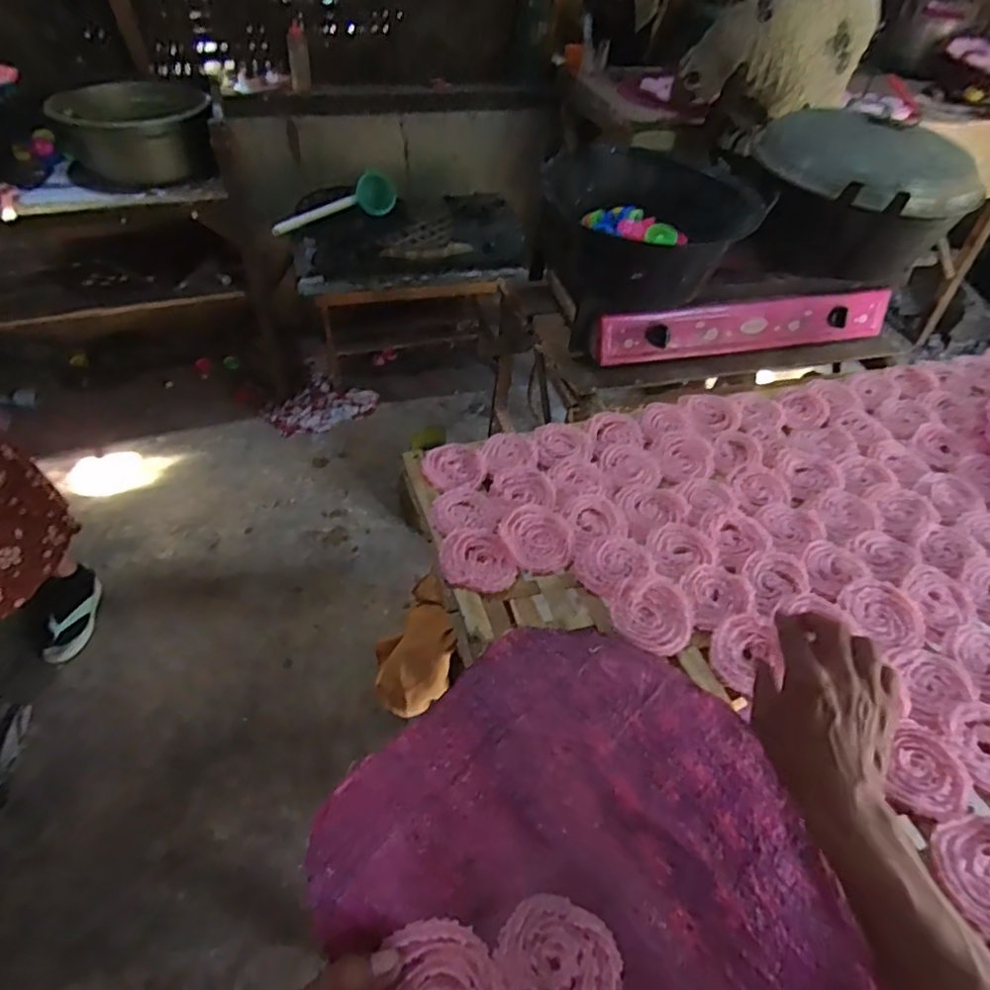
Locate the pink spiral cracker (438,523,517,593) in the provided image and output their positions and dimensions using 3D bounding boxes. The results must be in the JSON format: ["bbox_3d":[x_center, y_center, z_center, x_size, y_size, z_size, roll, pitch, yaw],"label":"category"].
[{"bbox_3d":[-0.015,0.064,0.602,0.077,0.018,0.075,2,48,-3],"label":"pink spiral cracker"}]

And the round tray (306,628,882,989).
[{"bbox_3d":[0.066,0.251,0.396,0.326,0.056,0.334,37,57,26],"label":"round tray"}]

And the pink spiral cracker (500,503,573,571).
[{"bbox_3d":[0.044,0.043,0.630,0.072,0.006,0.084,-20,52,-21],"label":"pink spiral cracker"}]

